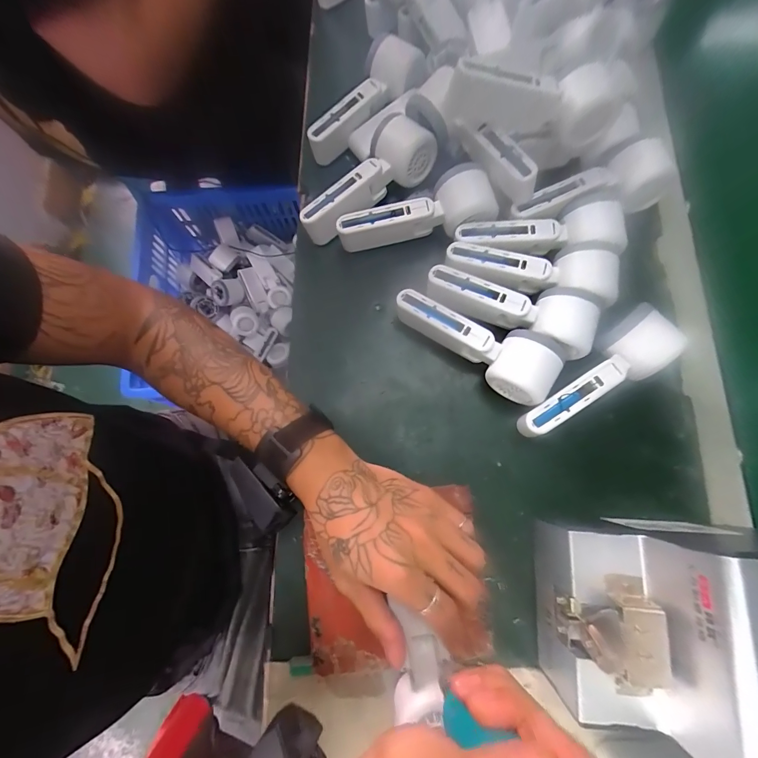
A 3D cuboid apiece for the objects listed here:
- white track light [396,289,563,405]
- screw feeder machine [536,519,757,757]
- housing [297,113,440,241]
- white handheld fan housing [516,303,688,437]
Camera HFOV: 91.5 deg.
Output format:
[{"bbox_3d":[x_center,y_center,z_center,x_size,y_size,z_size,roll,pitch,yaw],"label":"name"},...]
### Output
[{"bbox_3d":[0.091,-0.037,0.358,0.159,0.057,0.057,30,79,8],"label":"white track light"},{"bbox_3d":[0.217,0.168,0.242,0.176,0.117,0.129,0,77,1],"label":"screw feeder machine"},{"bbox_3d":[-0.014,-0.207,0.387,0.156,0.052,0.053,-41,79,-8],"label":"housing"},{"bbox_3d":[0.203,0.004,0.344,0.155,0.061,0.055,-41,79,-8],"label":"white handheld fan housing"}]

